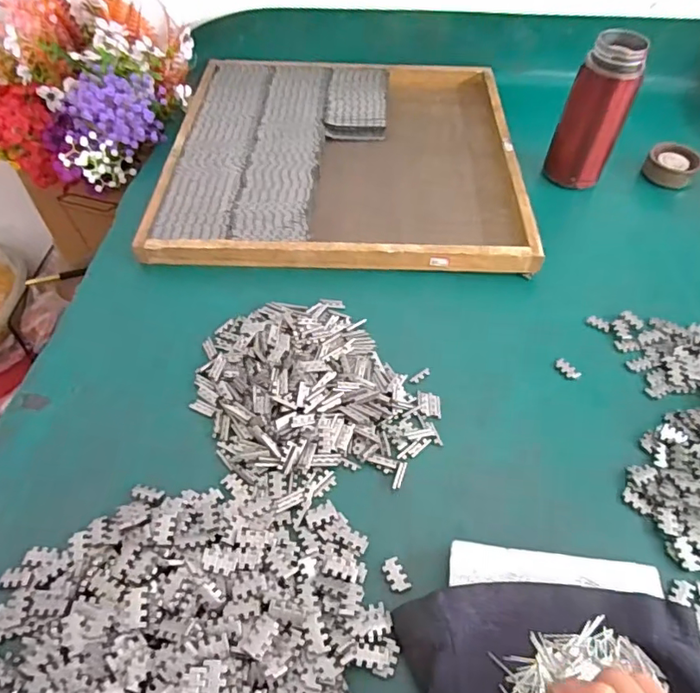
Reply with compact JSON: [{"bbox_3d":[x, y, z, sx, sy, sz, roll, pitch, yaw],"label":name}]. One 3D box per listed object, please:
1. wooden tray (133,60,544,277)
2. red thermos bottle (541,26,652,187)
[{"bbox_3d":[-0.007,-0.246,0.646,0.389,0.024,0.402,4,53,-1],"label":"wooden tray"},{"bbox_3d":[0.270,-0.256,0.595,0.064,0.143,0.057,24,55,14],"label":"red thermos bottle"}]

